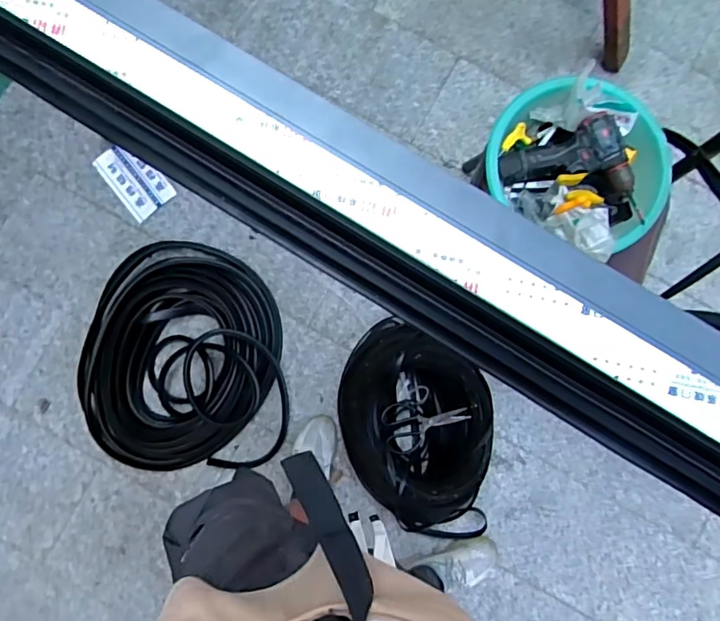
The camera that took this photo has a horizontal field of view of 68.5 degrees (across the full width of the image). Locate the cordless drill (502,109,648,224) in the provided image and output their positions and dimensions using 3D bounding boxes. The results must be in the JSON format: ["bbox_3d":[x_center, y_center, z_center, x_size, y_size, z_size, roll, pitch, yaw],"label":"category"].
[{"bbox_3d":[0.368,-0.221,0.914,0.208,0.081,0.184,-19,84,-2],"label":"cordless drill"}]

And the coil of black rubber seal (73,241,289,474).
[{"bbox_3d":[-0.478,0.116,1.413,0.547,0.124,0.613,-2,85,-3],"label":"coil of black rubber seal"}]

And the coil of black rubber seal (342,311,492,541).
[{"bbox_3d":[0.137,0.298,1.320,0.371,0.145,0.546,0,84,-2],"label":"coil of black rubber seal"}]

